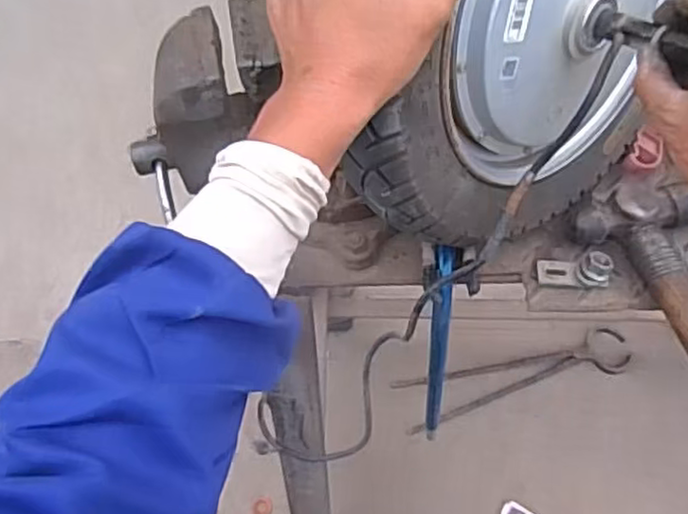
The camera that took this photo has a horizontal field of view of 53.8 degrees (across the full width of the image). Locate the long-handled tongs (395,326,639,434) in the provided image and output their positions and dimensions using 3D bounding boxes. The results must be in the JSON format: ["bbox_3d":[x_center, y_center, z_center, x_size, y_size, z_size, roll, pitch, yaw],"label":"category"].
[{"bbox_3d":[0.325,0.233,1.305,0.445,0.022,0.099,-14,75,-3],"label":"long-handled tongs"}]

